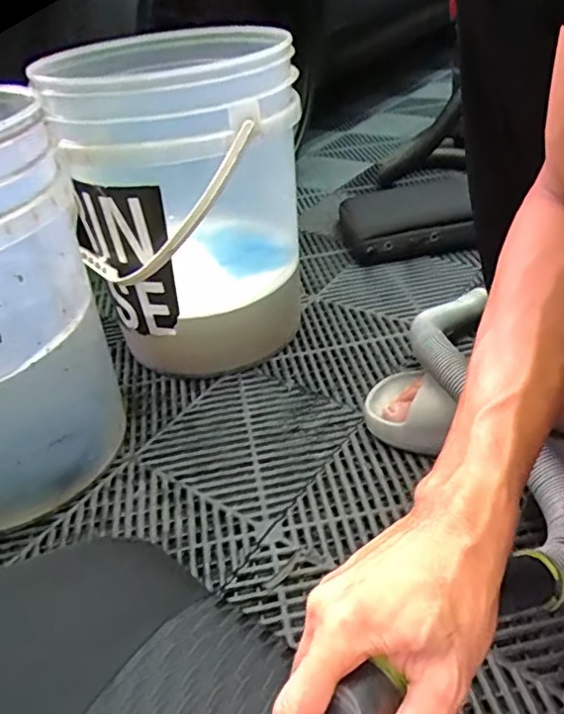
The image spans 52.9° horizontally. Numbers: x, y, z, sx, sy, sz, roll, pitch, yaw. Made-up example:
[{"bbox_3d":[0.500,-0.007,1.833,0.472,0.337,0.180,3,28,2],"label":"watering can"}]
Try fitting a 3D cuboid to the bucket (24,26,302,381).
[{"bbox_3d":[-0.105,-0.169,0.715,0.256,0.382,0.254,-4,36,3],"label":"bucket"}]

